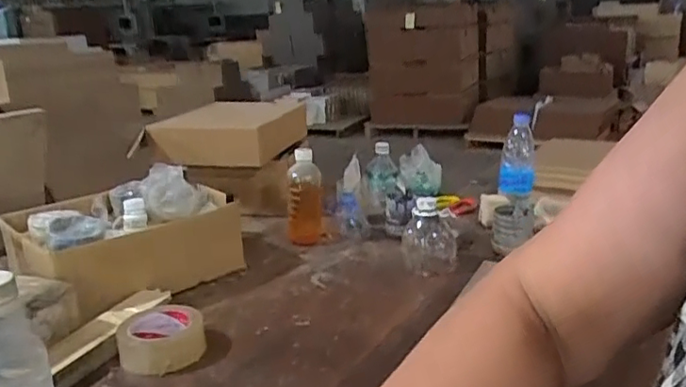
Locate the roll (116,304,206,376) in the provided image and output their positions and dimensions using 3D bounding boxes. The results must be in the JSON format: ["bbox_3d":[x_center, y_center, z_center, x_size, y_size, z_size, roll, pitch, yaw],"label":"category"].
[{"bbox_3d":[-0.243,0.193,0.786,0.108,0.043,0.112,-1,17,0],"label":"roll"}]

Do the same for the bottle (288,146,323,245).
[{"bbox_3d":[-0.073,0.005,1.132,0.063,0.187,0.053,-2,17,-3],"label":"bottle"}]

